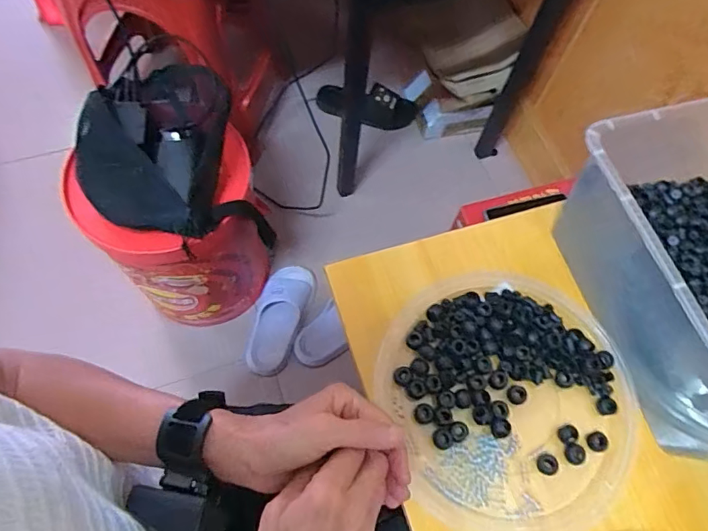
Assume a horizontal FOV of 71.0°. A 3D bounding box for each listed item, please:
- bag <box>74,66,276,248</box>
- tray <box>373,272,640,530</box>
[{"bbox_3d":[-0.275,-0.165,0.719,0.228,0.089,0.303,-16,69,-10],"label":"bag"},{"bbox_3d":[0.146,0.120,0.454,0.224,0.017,0.230,1,67,-3],"label":"tray"}]

